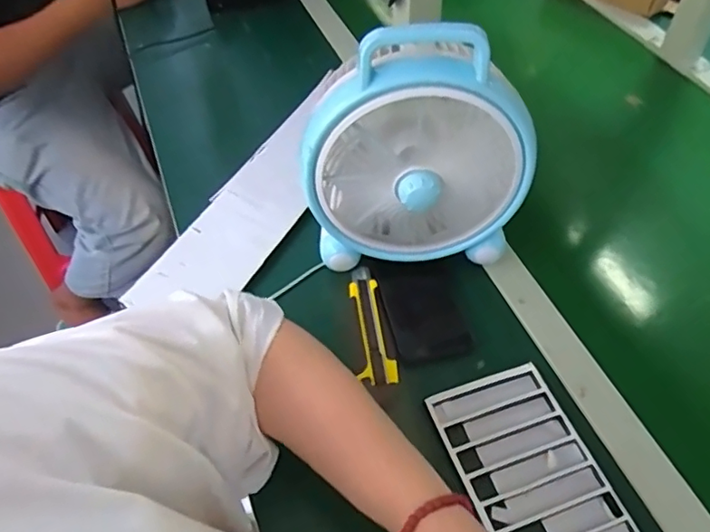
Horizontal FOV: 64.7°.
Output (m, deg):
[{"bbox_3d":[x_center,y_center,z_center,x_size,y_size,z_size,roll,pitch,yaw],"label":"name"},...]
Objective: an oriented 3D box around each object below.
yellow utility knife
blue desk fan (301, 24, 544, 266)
[{"bbox_3d":[0.017,0.057,0.557,0.037,0.013,0.138,-5,52,-1],"label":"yellow utility knife"},{"bbox_3d":[0.060,-0.105,0.516,0.199,0.231,0.103,5,53,7],"label":"blue desk fan"}]

